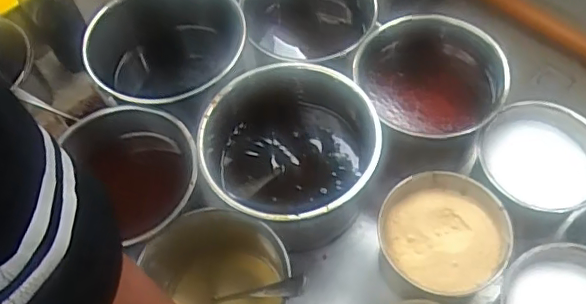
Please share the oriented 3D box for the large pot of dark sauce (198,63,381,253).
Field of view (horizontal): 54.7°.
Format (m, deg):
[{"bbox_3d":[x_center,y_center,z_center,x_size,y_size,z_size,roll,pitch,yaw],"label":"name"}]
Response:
[{"bbox_3d":[-0.002,0.006,0.605,0.171,0.120,0.181,-2,60,3],"label":"large pot of dark sauce"}]

